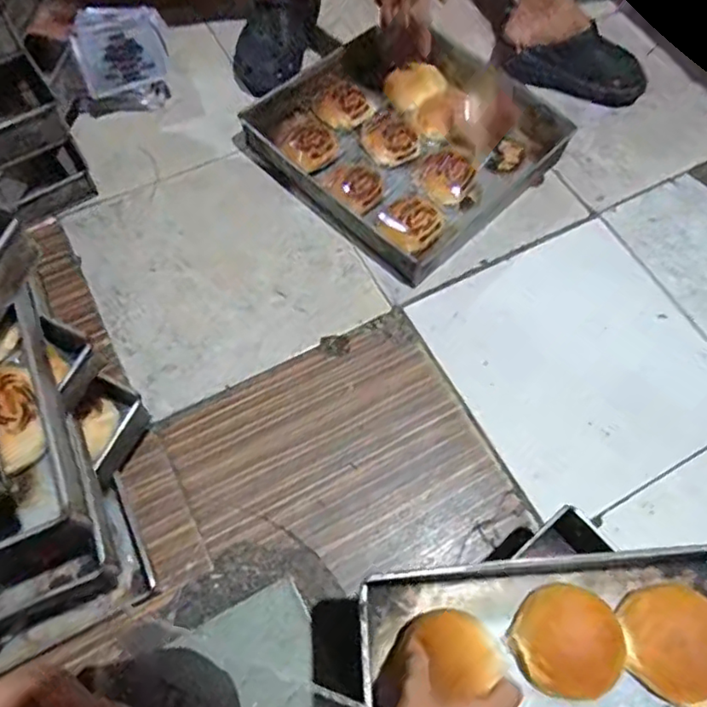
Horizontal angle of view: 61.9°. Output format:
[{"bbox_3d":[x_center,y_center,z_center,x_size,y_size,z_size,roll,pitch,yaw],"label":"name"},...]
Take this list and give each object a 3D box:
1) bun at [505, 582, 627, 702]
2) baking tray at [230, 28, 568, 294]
[{"bbox_3d":[0.215,0.287,0.579,0.100,0.055,0.106,0,65,0],"label":"bun"},{"bbox_3d":[0.086,-0.383,1.027,0.425,0.082,0.411,41,69,15],"label":"baking tray"}]

